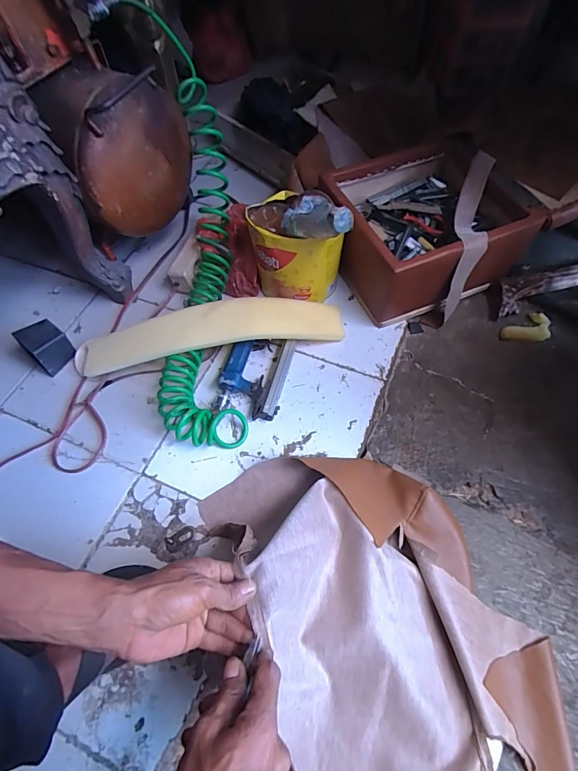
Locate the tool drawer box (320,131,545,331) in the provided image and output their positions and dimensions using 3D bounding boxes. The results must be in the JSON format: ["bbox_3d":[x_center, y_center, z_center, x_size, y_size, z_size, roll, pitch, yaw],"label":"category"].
[{"bbox_3d":[0.249,-0.292,0.773,0.321,0.154,0.281,-25,62,-11],"label":"tool drawer box"}]

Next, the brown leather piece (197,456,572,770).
[{"bbox_3d":[0.100,0.255,0.456,0.322,0.145,0.441,-17,60,-6],"label":"brown leather piece"}]

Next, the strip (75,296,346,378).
[{"bbox_3d":[-0.138,-0.084,0.714,0.463,0.078,0.086,-11,60,-3],"label":"strip"}]

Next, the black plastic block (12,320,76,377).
[{"bbox_3d":[-0.423,-0.070,0.717,0.064,0.066,0.067,-41,65,-18],"label":"black plastic block"}]

